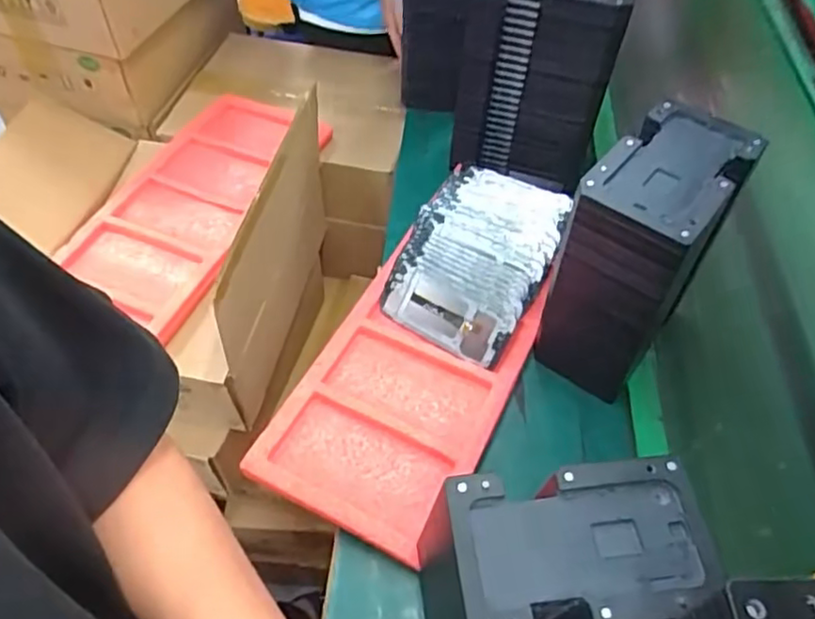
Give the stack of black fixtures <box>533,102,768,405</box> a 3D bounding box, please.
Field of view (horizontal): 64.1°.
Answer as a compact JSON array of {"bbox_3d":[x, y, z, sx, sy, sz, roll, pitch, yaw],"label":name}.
[{"bbox_3d":[0.248,-0.057,0.707,0.108,0.250,0.191,32,57,22],"label":"stack of black fixtures"}]

